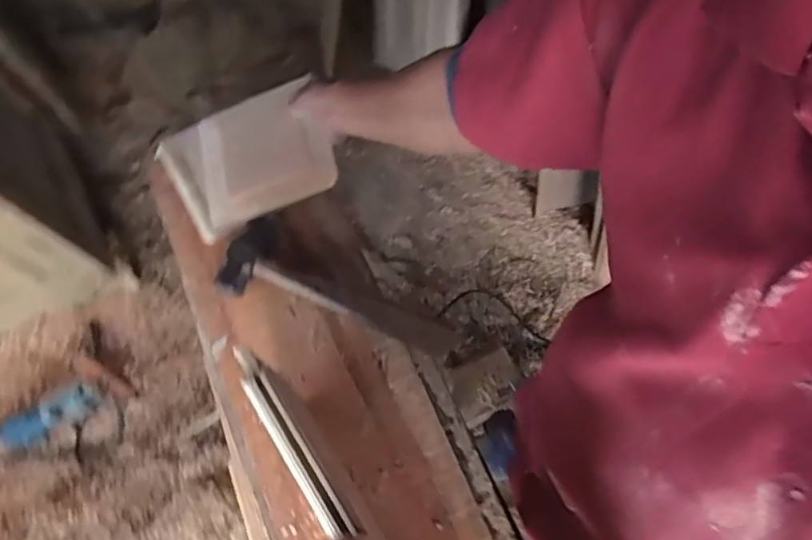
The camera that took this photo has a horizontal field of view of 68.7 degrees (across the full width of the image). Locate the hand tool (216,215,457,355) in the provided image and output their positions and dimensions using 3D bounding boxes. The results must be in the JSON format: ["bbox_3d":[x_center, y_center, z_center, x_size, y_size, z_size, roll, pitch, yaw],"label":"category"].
[{"bbox_3d":[-0.089,0.041,0.721,0.292,0.045,0.106,30,72,9],"label":"hand tool"}]

